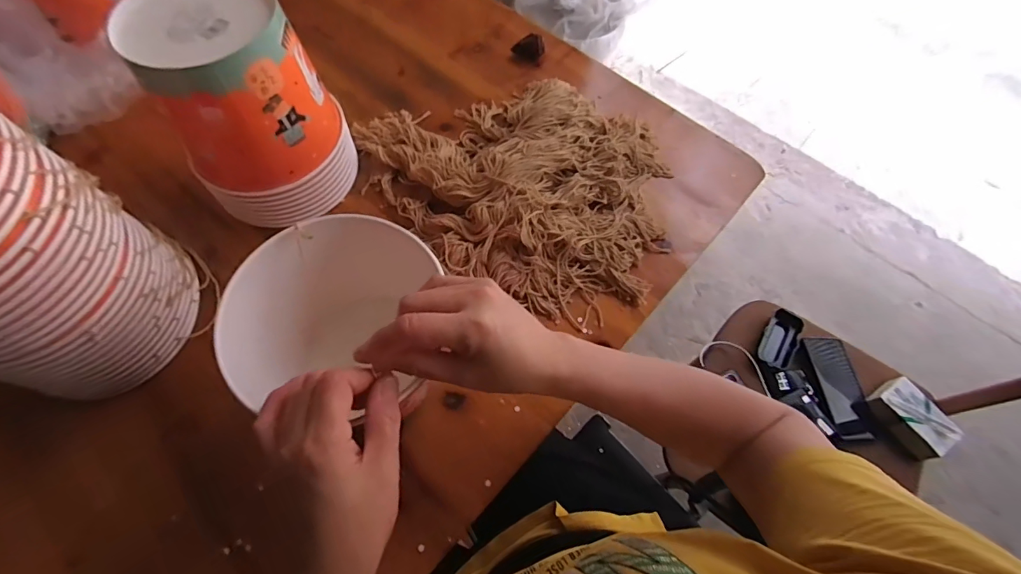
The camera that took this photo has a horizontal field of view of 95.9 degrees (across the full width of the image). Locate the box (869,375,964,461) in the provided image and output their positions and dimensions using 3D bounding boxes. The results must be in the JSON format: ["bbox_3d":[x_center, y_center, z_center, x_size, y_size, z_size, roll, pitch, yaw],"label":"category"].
[{"bbox_3d":[0.630,0.205,0.723,0.071,0.034,0.112,-30,69,-17],"label":"box"}]

